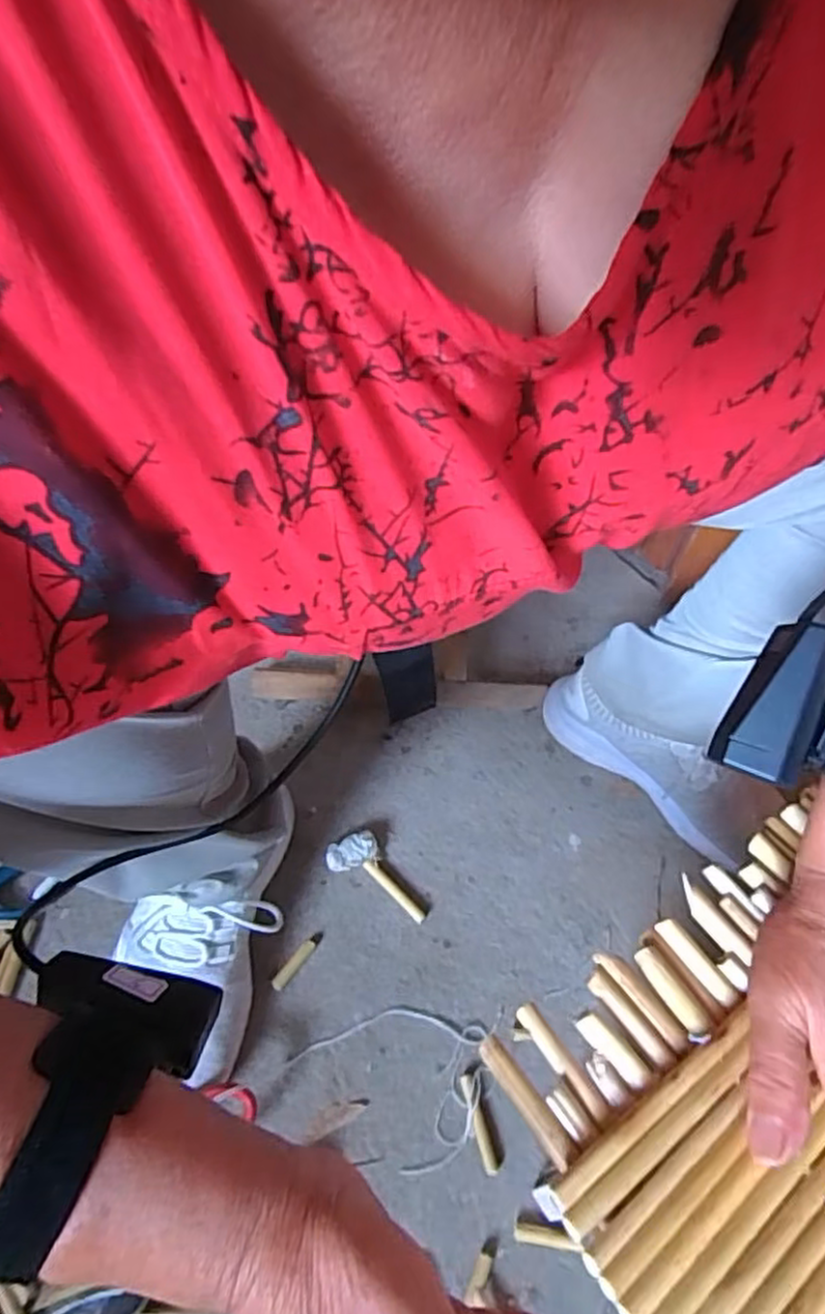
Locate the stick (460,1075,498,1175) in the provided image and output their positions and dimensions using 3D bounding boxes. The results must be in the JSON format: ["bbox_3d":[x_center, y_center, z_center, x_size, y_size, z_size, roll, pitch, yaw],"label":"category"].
[{"bbox_3d":[0.044,0.311,0.468,0.009,0.008,0.056,-9,51,-14],"label":"stick"}]

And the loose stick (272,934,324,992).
[{"bbox_3d":[-0.086,0.228,0.528,0.008,0.012,0.051,31,53,20],"label":"loose stick"}]

